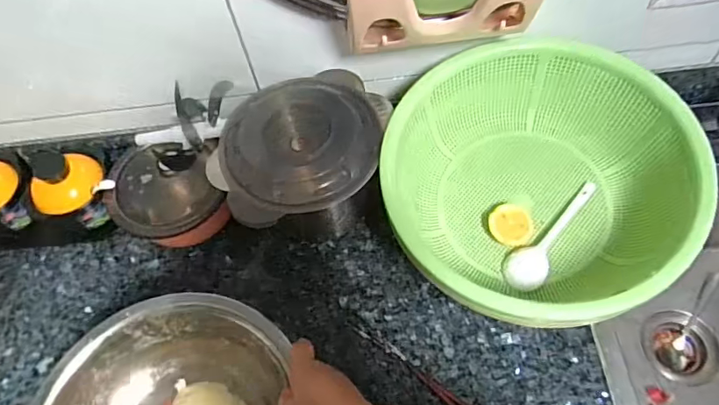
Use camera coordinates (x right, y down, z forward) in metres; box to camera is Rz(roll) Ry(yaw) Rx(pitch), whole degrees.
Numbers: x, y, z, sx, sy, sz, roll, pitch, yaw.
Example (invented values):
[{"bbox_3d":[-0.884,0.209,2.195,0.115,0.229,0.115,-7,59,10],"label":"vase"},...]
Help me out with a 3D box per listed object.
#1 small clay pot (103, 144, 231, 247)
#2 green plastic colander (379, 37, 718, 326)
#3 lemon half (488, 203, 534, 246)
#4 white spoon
[{"bbox_3d":[-0.248,-0.007,0.652,0.130,0.102,0.109,-24,62,-9],"label":"small clay pot"},{"bbox_3d":[0.188,-0.025,0.571,0.312,0.129,0.297,-2,60,3],"label":"green plastic colander"},{"bbox_3d":[0.183,0.027,0.600,0.050,0.018,0.052,-2,60,3],"label":"lemon half"},{"bbox_3d":[0.233,0.038,0.592,0.163,0.016,0.046,-42,66,-18],"label":"white spoon"}]

